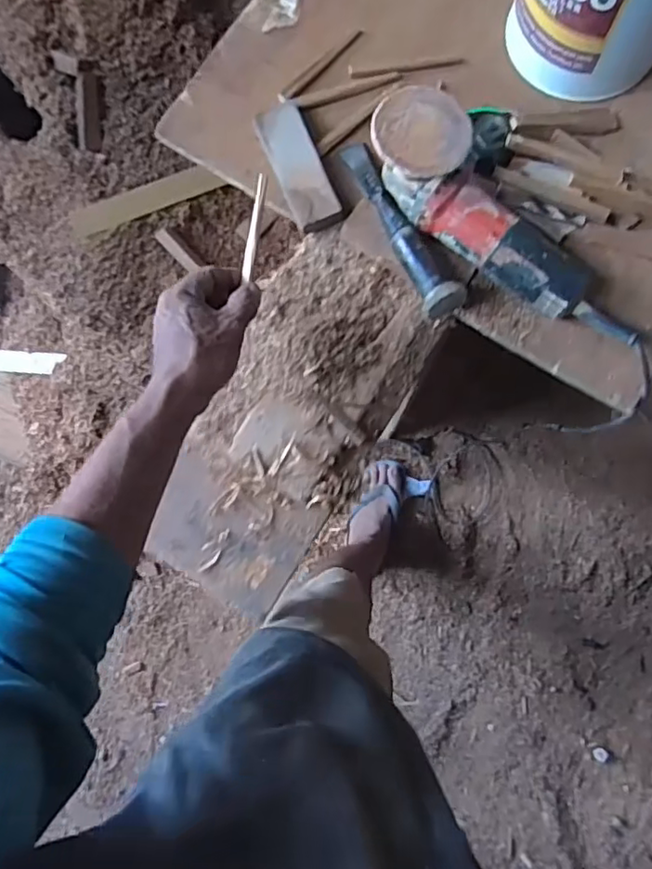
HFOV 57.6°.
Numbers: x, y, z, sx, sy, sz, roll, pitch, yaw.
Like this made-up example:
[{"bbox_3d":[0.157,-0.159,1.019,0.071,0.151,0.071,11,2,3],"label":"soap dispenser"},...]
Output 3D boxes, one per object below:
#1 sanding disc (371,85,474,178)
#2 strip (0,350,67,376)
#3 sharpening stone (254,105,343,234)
[{"bbox_3d":[0.092,-0.293,0.572,0.093,0.008,0.093,0,82,1],"label":"sanding disc"},{"bbox_3d":[-0.668,-0.153,1.245,0.251,0.017,0.046,5,85,13],"label":"strip"},{"bbox_3d":[-0.031,-0.304,0.676,0.052,0.020,0.146,-22,82,-2],"label":"sharpening stone"}]

